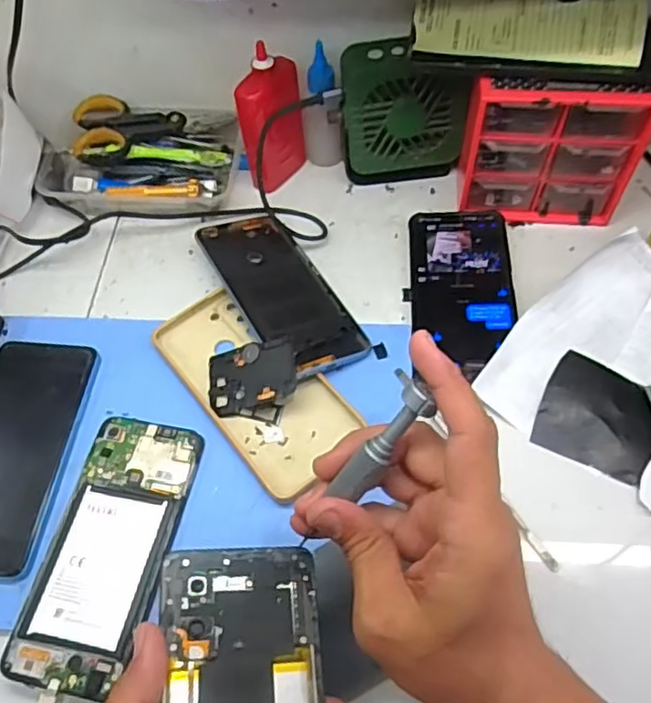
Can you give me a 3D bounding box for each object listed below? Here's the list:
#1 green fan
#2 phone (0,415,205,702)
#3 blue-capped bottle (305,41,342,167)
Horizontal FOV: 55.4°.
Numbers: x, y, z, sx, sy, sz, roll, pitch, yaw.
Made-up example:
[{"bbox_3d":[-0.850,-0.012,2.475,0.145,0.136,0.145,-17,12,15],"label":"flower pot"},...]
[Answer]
[{"bbox_3d":[0.065,-0.194,0.514,0.100,0.108,0.043,-3,59,2],"label":"green fan"},{"bbox_3d":[-0.132,0.118,0.382,0.070,0.010,0.158,9,60,8],"label":"phone"},{"bbox_3d":[-0.003,-0.200,0.523,0.030,0.098,0.030,-5,59,0],"label":"blue-capped bottle"}]

